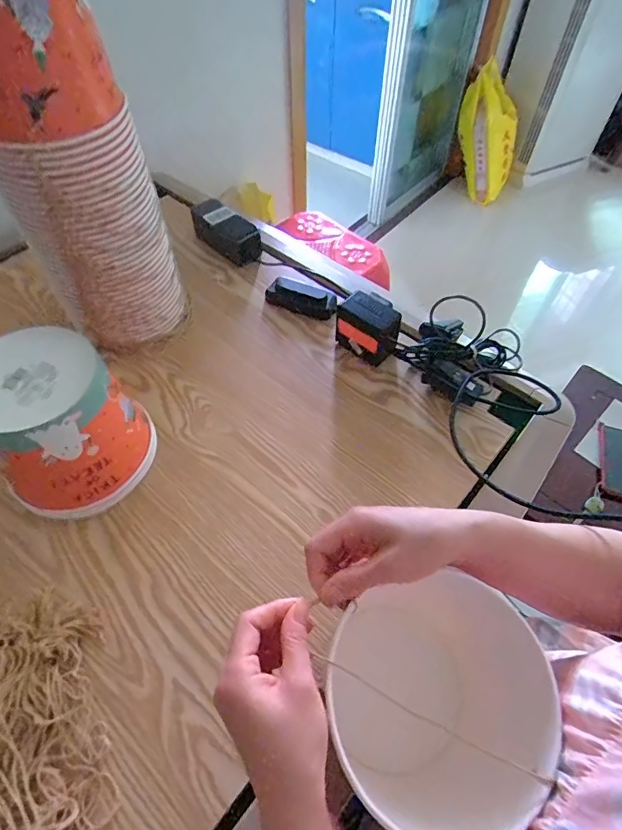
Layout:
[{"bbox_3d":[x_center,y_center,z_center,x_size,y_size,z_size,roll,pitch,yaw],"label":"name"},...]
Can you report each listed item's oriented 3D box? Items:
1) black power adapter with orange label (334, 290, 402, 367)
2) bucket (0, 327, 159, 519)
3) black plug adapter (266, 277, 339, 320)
[{"bbox_3d":[0.082,-0.119,0.621,0.085,0.075,0.059,30,61,18],"label":"black power adapter with orange label"},{"bbox_3d":[-0.249,0.015,0.478,0.136,0.162,0.133,0,55,-1],"label":"bucket"},{"bbox_3d":[-0.015,-0.175,0.688,0.109,0.030,0.037,23,59,14],"label":"black plug adapter"}]

